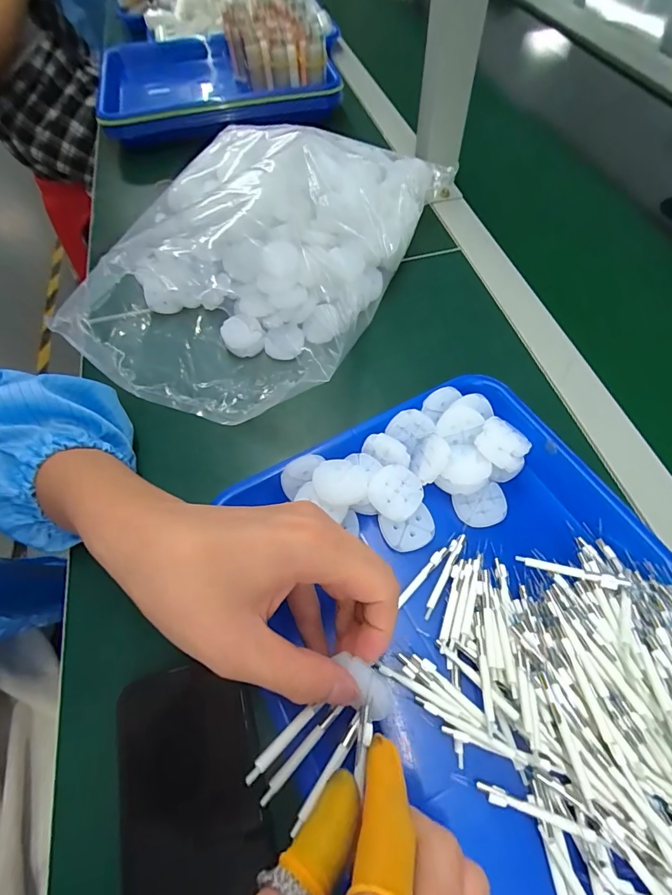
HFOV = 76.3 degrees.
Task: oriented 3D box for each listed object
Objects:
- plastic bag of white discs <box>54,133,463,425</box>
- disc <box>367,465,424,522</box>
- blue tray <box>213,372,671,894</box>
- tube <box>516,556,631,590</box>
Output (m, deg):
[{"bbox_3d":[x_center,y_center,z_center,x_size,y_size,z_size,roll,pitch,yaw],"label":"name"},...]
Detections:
[{"bbox_3d":[-0.077,-0.192,0.395,0.251,0.097,0.333,22,63,15],"label":"plastic bag of white discs"},{"bbox_3d":[0.040,0.029,0.283,0.035,0.004,0.035,1,77,-5],"label":"disc"},{"bbox_3d":[0.095,0.110,0.238,0.229,0.042,0.321,-25,62,-12],"label":"blue tray"},{"bbox_3d":[0.135,0.072,0.247,0.057,0.004,0.007,10,61,22],"label":"tube"}]

